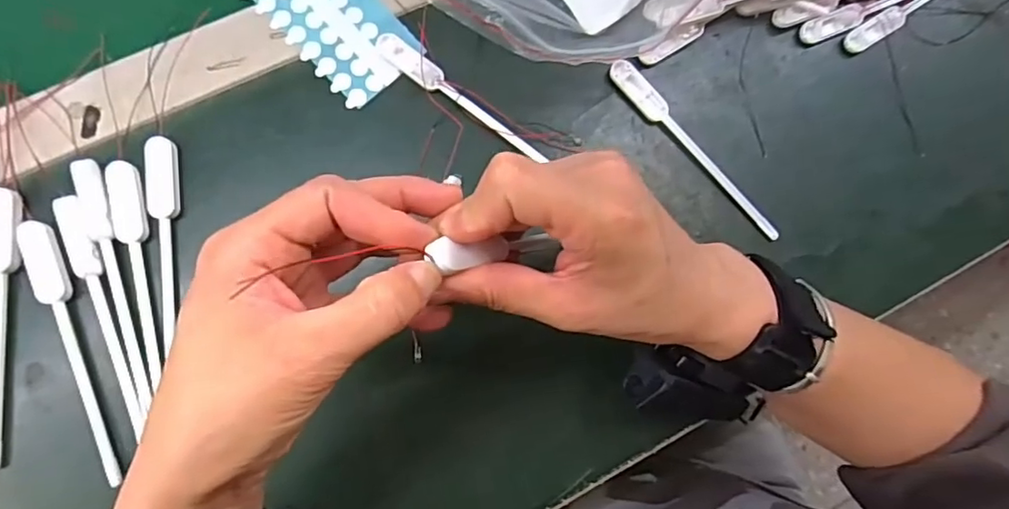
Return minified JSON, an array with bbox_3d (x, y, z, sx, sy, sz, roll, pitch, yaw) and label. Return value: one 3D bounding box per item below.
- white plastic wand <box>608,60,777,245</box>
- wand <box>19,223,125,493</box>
[{"bbox_3d":[0.118,-0.065,0.360,0.016,0.006,0.143,-43,89,-10],"label":"white plastic wand"},{"bbox_3d":[-0.227,0.051,0.306,0.018,0.005,0.144,-20,86,-8],"label":"wand"}]

